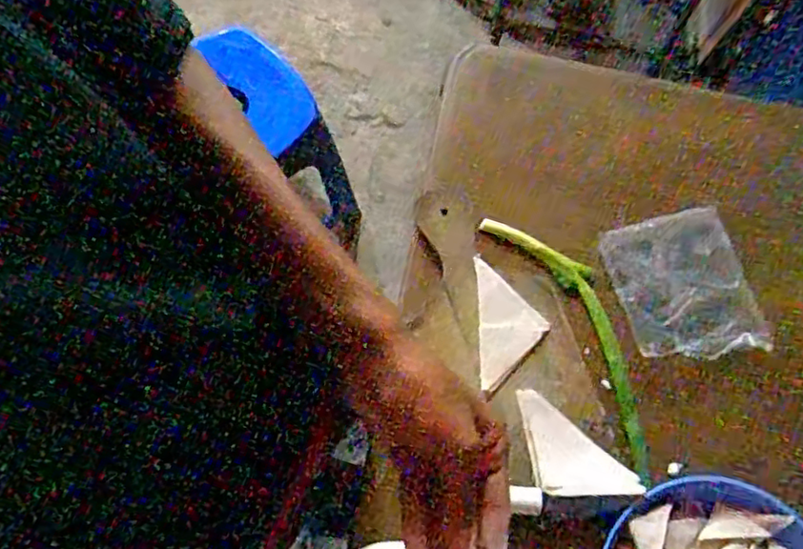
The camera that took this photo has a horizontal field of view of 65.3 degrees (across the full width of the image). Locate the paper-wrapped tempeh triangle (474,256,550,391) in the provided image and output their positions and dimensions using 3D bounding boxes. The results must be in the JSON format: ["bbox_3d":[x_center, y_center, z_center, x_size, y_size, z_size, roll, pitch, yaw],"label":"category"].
[{"bbox_3d":[0.110,0.048,0.637,0.066,0.009,0.125,-2,74,-2],"label":"paper-wrapped tempeh triangle"}]

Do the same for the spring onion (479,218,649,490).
[{"bbox_3d":[0.185,0.057,0.636,0.075,0.023,0.293,-26,78,-11],"label":"spring onion"}]

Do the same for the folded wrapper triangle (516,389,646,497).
[{"bbox_3d":[0.153,0.171,0.582,0.131,0.010,0.069,36,62,16],"label":"folded wrapper triangle"}]

